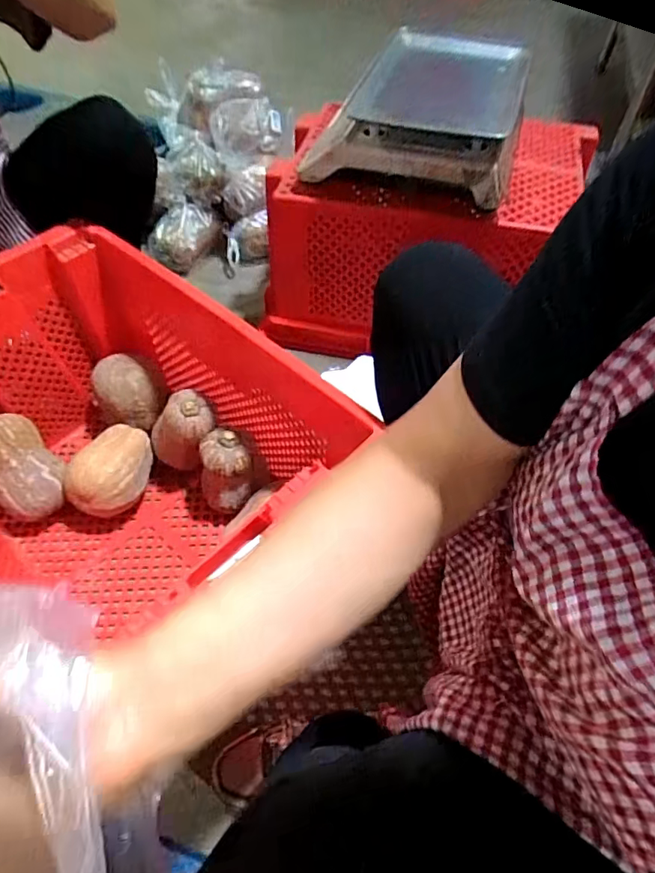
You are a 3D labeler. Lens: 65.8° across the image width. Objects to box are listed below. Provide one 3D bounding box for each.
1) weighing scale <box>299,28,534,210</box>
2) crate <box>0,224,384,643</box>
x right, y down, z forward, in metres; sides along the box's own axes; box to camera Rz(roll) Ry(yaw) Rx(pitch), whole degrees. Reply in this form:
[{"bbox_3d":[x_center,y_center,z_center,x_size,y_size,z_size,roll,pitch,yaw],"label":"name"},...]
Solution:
[{"bbox_3d":[0.147,-0.521,0.821,0.311,0.125,0.329,13,55,10],"label":"weighing scale"},{"bbox_3d":[-0.311,0.034,0.713,0.577,0.330,0.424,37,62,24],"label":"crate"}]

